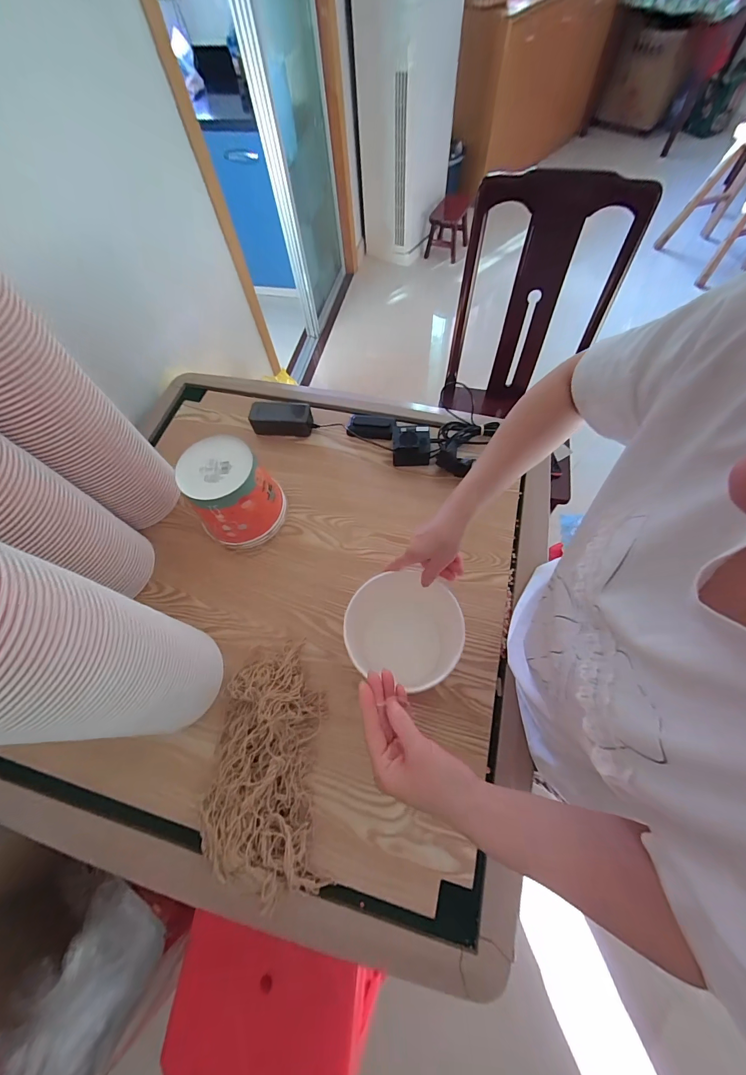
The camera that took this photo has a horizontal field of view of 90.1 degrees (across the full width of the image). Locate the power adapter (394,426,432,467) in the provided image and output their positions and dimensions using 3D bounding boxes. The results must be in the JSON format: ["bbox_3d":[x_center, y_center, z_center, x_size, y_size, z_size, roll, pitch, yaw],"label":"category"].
[{"bbox_3d":[0.079,-0.193,0.776,0.078,0.060,0.069,-3,65,1],"label":"power adapter"}]

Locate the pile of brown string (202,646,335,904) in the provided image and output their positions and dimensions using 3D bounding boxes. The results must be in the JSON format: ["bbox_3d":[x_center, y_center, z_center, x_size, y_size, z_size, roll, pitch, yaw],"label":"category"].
[{"bbox_3d":[-0.155,0.315,0.538,0.156,0.066,0.318,-3,65,1],"label":"pile of brown string"}]

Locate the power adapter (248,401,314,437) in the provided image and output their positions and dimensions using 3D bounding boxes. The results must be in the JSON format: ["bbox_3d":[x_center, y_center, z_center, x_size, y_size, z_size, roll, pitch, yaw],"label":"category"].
[{"bbox_3d":[-0.200,-0.263,0.823,0.133,0.060,0.059,5,65,5],"label":"power adapter"}]

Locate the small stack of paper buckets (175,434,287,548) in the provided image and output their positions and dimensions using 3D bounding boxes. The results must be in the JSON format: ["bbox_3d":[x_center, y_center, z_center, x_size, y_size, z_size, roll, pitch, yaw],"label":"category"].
[{"bbox_3d":[-0.253,-0.075,0.678,0.138,0.159,0.134,-41,70,-16],"label":"small stack of paper buckets"}]

